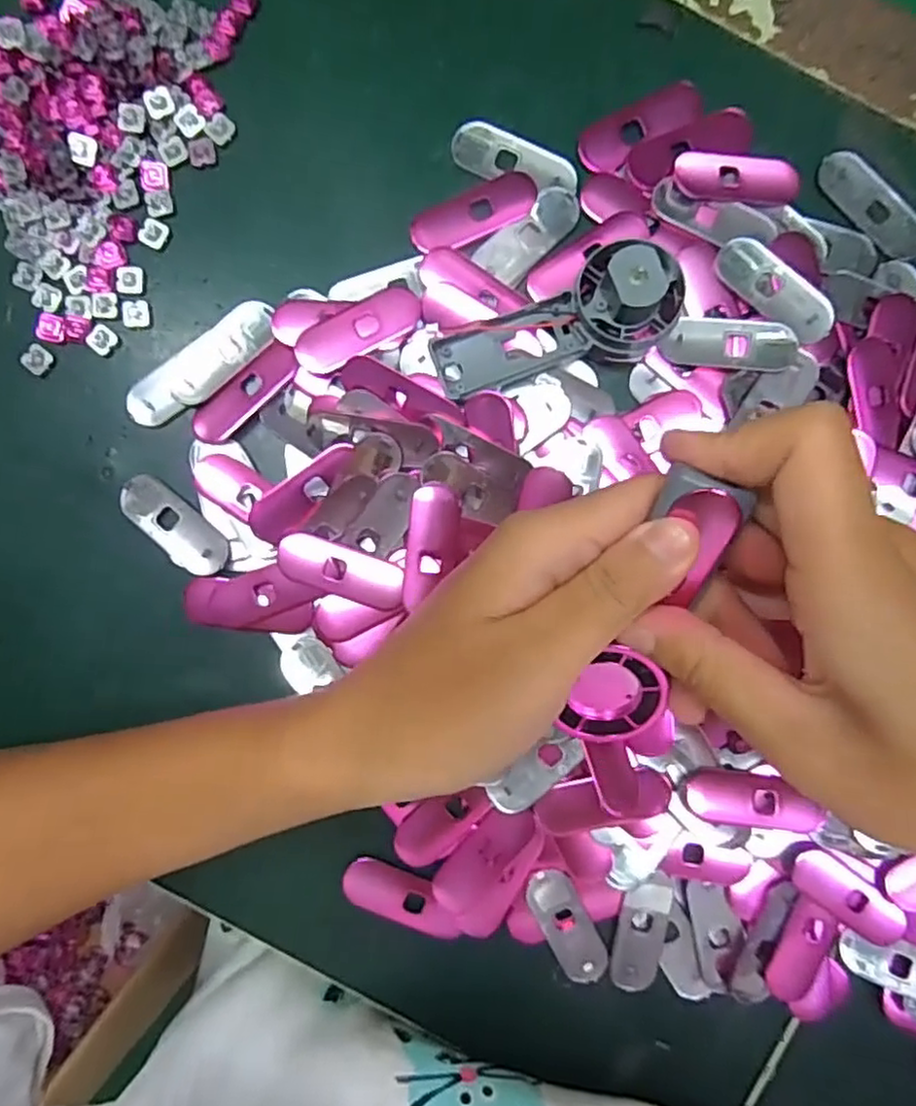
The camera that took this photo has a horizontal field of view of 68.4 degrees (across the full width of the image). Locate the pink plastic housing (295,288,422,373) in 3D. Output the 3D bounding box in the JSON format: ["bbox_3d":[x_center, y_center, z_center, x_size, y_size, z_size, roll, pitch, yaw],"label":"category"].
[{"bbox_3d":[-0.038,-0.085,0.256,0.050,0.004,0.018,-28,90,1],"label":"pink plastic housing"}]

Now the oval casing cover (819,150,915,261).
[{"bbox_3d":[0.161,-0.135,0.259,0.020,0.004,0.049,-42,90,1],"label":"oval casing cover"}]

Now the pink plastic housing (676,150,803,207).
[{"bbox_3d":[0.107,-0.143,0.256,0.048,0.004,0.019,4,90,1],"label":"pink plastic housing"}]

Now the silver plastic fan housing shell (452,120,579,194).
[{"bbox_3d":[0.022,-0.151,0.260,0.050,0.004,0.018,26,90,1],"label":"silver plastic fan housing shell"}]

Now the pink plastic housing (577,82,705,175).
[{"bbox_3d":[0.070,-0.165,0.258,0.051,0.004,0.018,-32,90,1],"label":"pink plastic housing"}]

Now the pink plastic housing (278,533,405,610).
[{"bbox_3d":[-0.043,0.007,0.252,0.047,0.007,0.018,19,90,1],"label":"pink plastic housing"}]

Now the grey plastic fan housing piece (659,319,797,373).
[{"bbox_3d":[0.102,-0.079,0.253,0.047,0.007,0.019,9,90,1],"label":"grey plastic fan housing piece"}]

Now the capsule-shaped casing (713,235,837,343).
[{"bbox_3d":[0.119,-0.099,0.253,0.049,0.007,0.018,44,91,0],"label":"capsule-shaped casing"}]

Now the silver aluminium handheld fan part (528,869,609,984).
[{"bbox_3d":[0.042,0.143,0.259,0.017,0.006,0.048,-25,90,1],"label":"silver aluminium handheld fan part"}]

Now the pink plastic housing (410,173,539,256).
[{"bbox_3d":[0.006,-0.130,0.258,0.049,0.004,0.020,-28,90,1],"label":"pink plastic housing"}]

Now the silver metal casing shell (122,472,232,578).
[{"bbox_3d":[-0.109,-0.010,0.257,0.049,0.005,0.019,38,90,0],"label":"silver metal casing shell"}]

